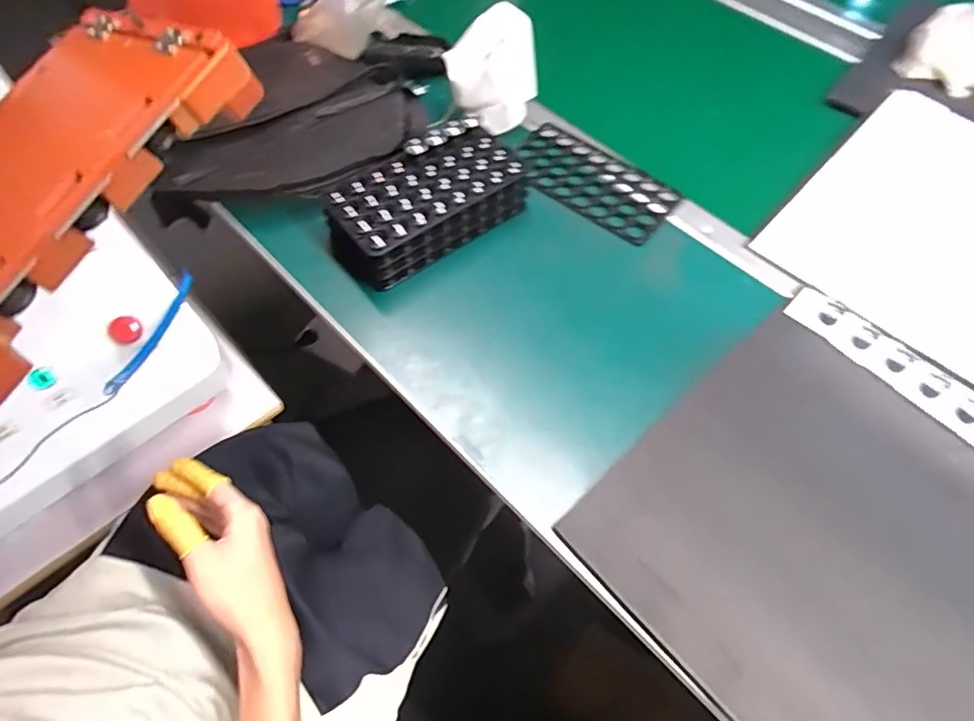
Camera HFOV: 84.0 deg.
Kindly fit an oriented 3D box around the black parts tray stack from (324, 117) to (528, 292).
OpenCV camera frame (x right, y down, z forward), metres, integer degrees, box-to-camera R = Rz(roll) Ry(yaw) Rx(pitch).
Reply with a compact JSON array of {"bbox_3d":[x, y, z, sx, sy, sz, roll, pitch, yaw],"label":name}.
[{"bbox_3d":[-0.062,-0.162,0.553,0.206,0.066,0.105,-33,66,-18],"label":"black parts tray stack"}]

